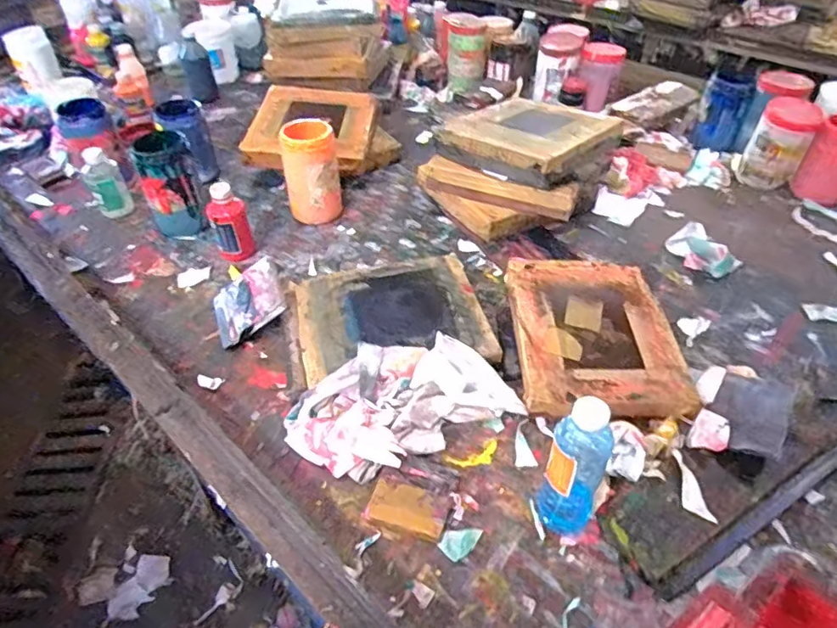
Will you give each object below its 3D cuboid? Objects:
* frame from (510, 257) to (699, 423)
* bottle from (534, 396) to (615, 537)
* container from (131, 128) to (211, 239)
[{"bbox_3d":[0.239,0.020,0.780,0.208,0.027,0.286,0,43,-1],"label":"frame"},{"bbox_3d":[0.159,0.158,0.566,0.061,0.182,0.054,21,49,22],"label":"bottle"},{"bbox_3d":[-0.436,-0.223,0.993,0.094,0.156,0.087,-17,46,-14],"label":"container"}]

